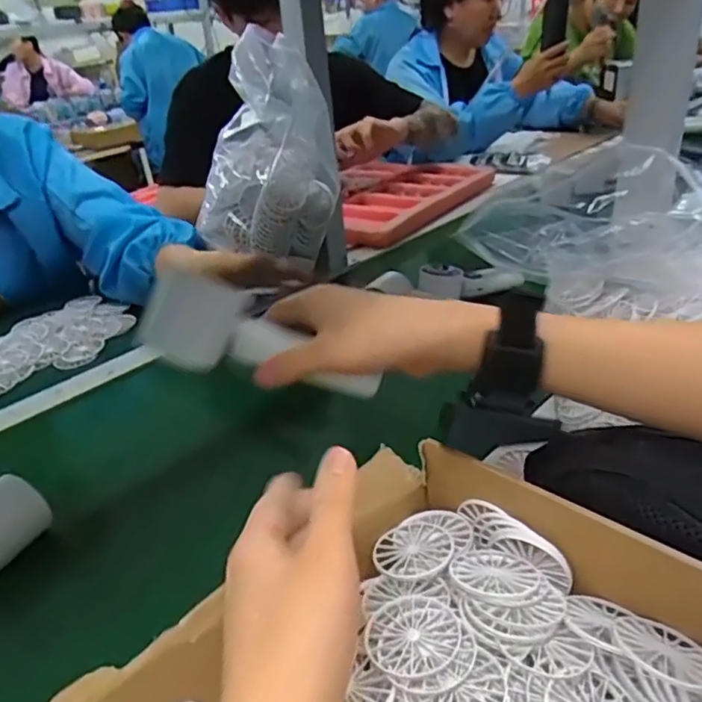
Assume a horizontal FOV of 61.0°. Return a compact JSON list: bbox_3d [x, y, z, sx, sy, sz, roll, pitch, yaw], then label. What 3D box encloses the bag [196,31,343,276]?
[{"bbox_3d":[-0.117,-0.246,0.772,0.146,0.255,0.153,-24,33,-31],"label":"bag"}]

